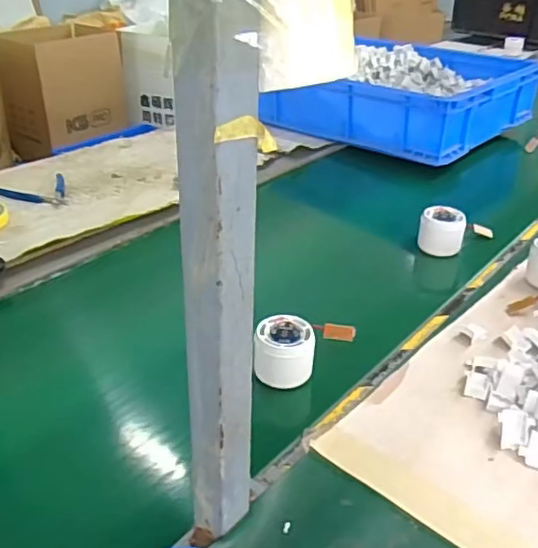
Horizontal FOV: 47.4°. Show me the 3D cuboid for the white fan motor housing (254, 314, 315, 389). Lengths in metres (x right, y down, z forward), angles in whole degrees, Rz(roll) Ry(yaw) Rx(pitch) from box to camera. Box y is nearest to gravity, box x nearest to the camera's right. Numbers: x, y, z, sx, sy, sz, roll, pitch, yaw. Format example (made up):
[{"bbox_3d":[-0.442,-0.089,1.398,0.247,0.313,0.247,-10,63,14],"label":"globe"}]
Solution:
[{"bbox_3d":[0.015,0.076,0.598,0.057,0.045,0.057,1,30,0],"label":"white fan motor housing"}]

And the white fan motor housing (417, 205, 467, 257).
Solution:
[{"bbox_3d":[0.236,-0.059,0.836,0.066,0.061,0.051,11,32,16],"label":"white fan motor housing"}]

